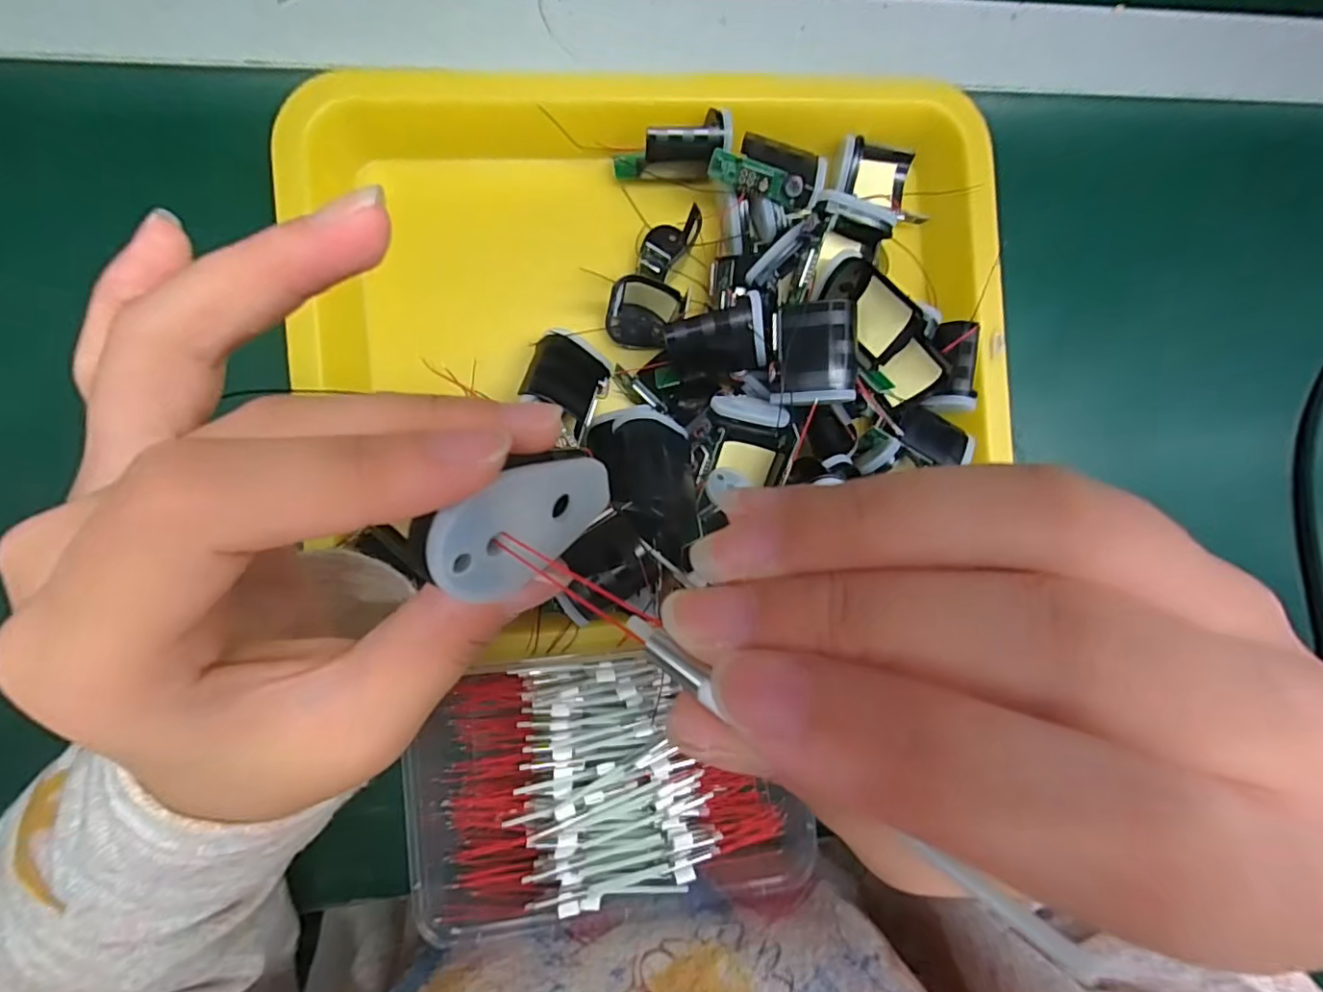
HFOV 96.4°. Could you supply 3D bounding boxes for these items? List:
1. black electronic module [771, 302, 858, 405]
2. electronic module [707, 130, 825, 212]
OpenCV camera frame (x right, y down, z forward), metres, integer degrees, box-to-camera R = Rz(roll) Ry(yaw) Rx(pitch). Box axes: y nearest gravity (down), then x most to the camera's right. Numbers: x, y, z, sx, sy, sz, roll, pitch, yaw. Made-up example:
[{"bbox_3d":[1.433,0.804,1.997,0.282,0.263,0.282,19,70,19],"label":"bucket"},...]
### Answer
[{"bbox_3d":[0.066,-0.060,0.254,0.033,0.017,0.042,4,90,-8],"label":"black electronic module"},{"bbox_3d":[0.049,-0.152,0.275,0.050,0.019,0.028,13,88,-8],"label":"electronic module"}]

